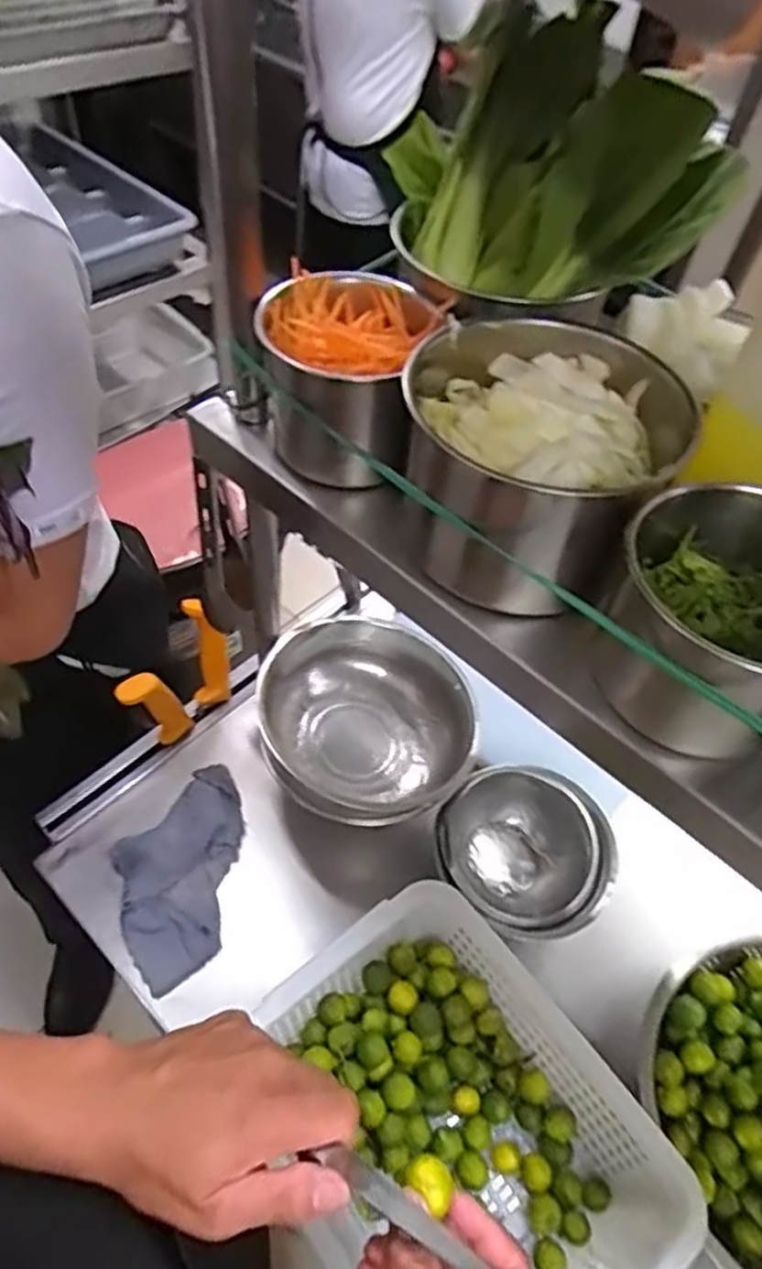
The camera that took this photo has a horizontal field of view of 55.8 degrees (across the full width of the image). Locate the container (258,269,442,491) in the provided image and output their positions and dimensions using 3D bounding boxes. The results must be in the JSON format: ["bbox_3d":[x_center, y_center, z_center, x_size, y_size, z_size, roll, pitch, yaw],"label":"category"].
[{"bbox_3d":[-0.024,-0.163,0.472,0.104,0.094,0.100,17,53,7],"label":"container"}]

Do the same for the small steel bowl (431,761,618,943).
[{"bbox_3d":[0.138,0.219,0.710,0.151,0.076,0.155,3,53,-4],"label":"small steel bowl"}]

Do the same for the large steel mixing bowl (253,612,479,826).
[{"bbox_3d":[-0.010,0.083,0.750,0.215,0.093,0.192,25,55,13],"label":"large steel mixing bowl"}]

